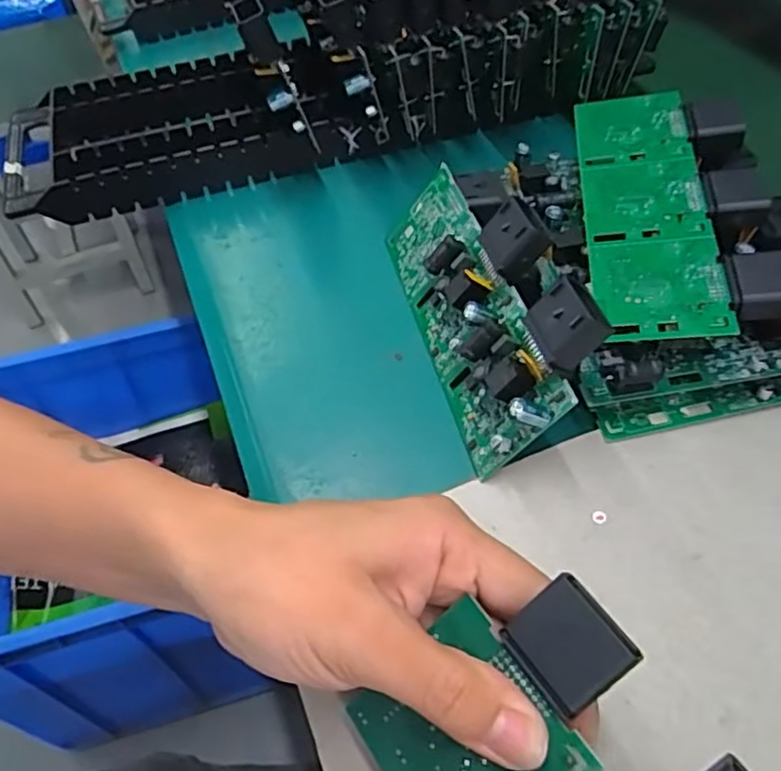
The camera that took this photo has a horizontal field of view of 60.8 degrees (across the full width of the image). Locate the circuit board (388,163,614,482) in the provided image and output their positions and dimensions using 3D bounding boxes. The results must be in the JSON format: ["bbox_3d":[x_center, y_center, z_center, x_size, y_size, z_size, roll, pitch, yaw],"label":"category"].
[{"bbox_3d":[0.047,-0.048,0.337,0.035,0.087,0.176,13,42,-31],"label":"circuit board"}]

